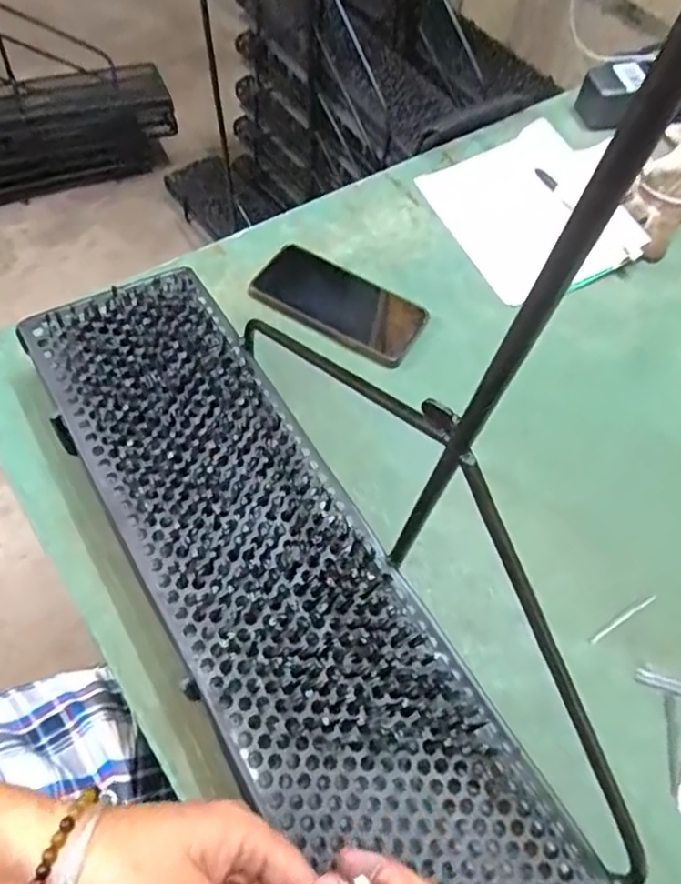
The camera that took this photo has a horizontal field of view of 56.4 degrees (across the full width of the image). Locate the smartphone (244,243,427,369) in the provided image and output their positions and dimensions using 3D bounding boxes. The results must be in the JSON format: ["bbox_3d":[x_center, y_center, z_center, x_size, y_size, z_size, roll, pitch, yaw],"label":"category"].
[{"bbox_3d":[-0.002,-0.132,0.606,0.161,0.014,0.090,30,57,5],"label":"smartphone"}]

